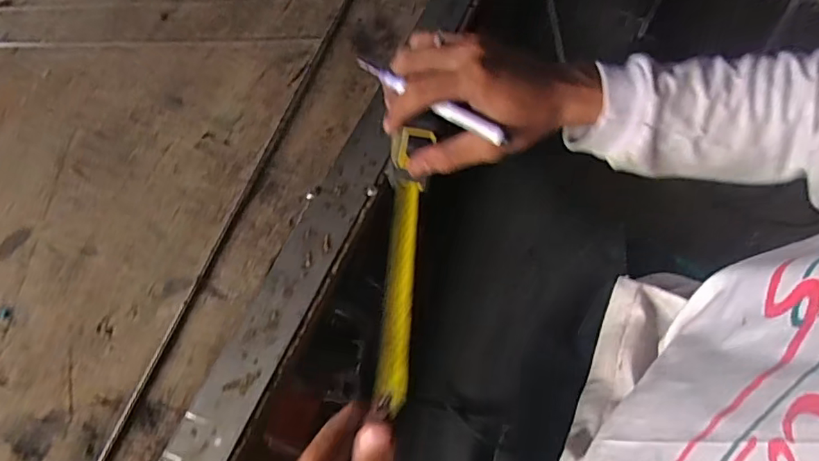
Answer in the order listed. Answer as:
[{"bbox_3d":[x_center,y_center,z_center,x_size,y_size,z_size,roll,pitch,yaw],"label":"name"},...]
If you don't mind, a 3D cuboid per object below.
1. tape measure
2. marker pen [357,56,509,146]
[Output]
[{"bbox_3d":[-0.005,0.025,0.406,0.032,0.064,0.215,5,75,1],"label":"tape measure"},{"bbox_3d":[0.013,-0.096,0.396,0.122,0.010,0.008,32,67,11],"label":"marker pen"}]

